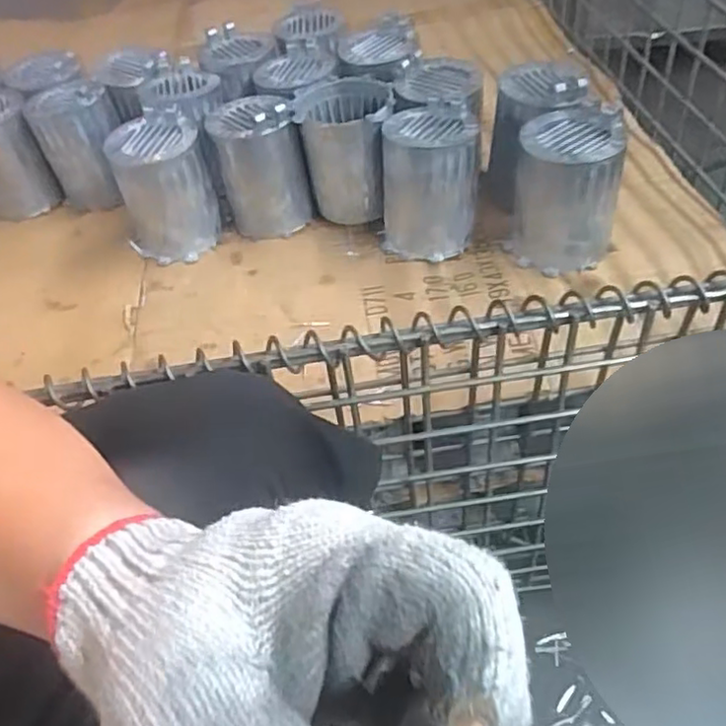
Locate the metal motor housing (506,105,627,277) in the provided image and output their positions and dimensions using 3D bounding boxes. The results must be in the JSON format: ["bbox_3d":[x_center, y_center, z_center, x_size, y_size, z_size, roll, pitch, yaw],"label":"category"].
[{"bbox_3d":[0.179,-0.153,0.567,0.085,0.113,0.087,9,51,13],"label":"metal motor housing"}]

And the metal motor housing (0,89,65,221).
[{"bbox_3d":[-0.400,-0.227,0.727,0.089,0.121,0.093,-30,53,-19],"label":"metal motor housing"}]

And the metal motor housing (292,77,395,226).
[{"bbox_3d":[-0.016,-0.202,0.640,0.093,0.117,0.114,1,50,7],"label":"metal motor housing"}]

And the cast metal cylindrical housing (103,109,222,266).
[{"bbox_3d":[-0.195,-0.170,0.636,0.089,0.117,0.084,-3,49,4],"label":"cast metal cylindrical housing"}]

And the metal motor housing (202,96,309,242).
[{"bbox_3d":[-0.105,-0.201,0.645,0.081,0.116,0.084,-18,50,-9],"label":"metal motor housing"}]

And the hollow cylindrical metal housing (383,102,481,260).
[{"bbox_3d":[0.062,-0.167,0.602,0.087,0.111,0.092,2,50,8],"label":"hollow cylindrical metal housing"}]

